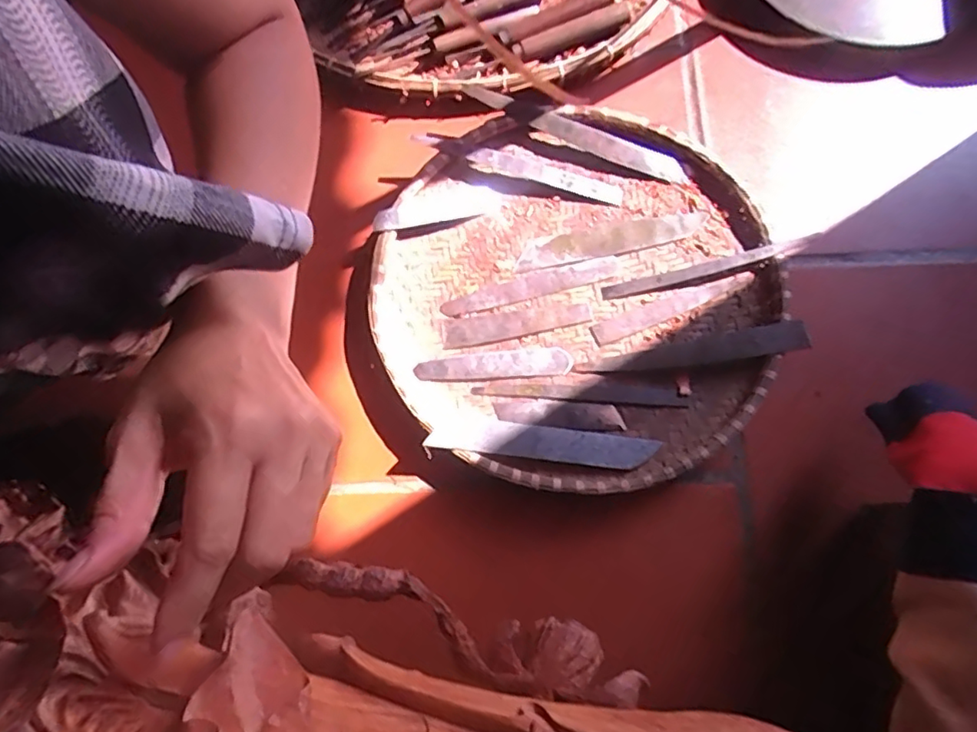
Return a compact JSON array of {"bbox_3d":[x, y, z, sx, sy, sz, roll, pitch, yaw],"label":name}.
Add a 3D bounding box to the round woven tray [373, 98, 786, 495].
[{"bbox_3d":[0.071,-0.062,0.504,0.327,0.036,0.318,0,74,1],"label":"round woven tray"}]

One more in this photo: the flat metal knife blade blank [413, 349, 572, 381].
[{"bbox_3d":[0.004,-0.002,0.501,0.129,0.009,0.022,-4,76,1],"label":"flat metal knife blade blank"}]

